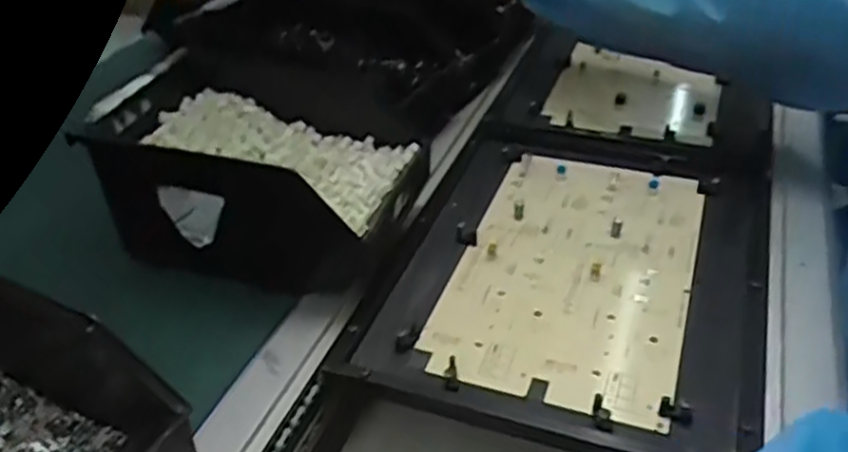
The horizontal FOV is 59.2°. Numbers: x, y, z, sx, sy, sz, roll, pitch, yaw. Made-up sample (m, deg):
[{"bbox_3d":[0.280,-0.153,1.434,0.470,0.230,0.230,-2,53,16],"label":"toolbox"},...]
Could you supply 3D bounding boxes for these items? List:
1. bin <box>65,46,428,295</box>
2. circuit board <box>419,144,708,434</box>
[{"bbox_3d":[-0.122,-0.047,0.601,0.223,0.118,0.167,7,39,12],"label":"bin"},{"bbox_3d":[0.122,0.030,0.593,0.175,0.017,0.279,12,40,18],"label":"circuit board"}]

